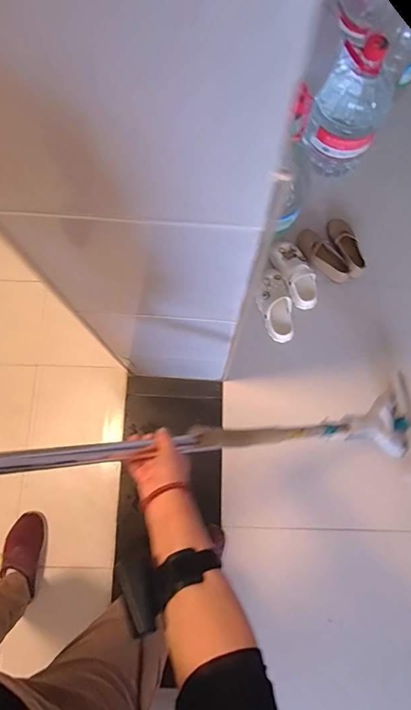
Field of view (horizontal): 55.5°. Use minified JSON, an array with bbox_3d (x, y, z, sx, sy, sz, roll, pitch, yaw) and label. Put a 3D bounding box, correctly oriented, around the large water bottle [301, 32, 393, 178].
[{"bbox_3d":[0.445,-0.763,1.236,0.218,0.411,0.178,26,77,5],"label":"large water bottle"}]

